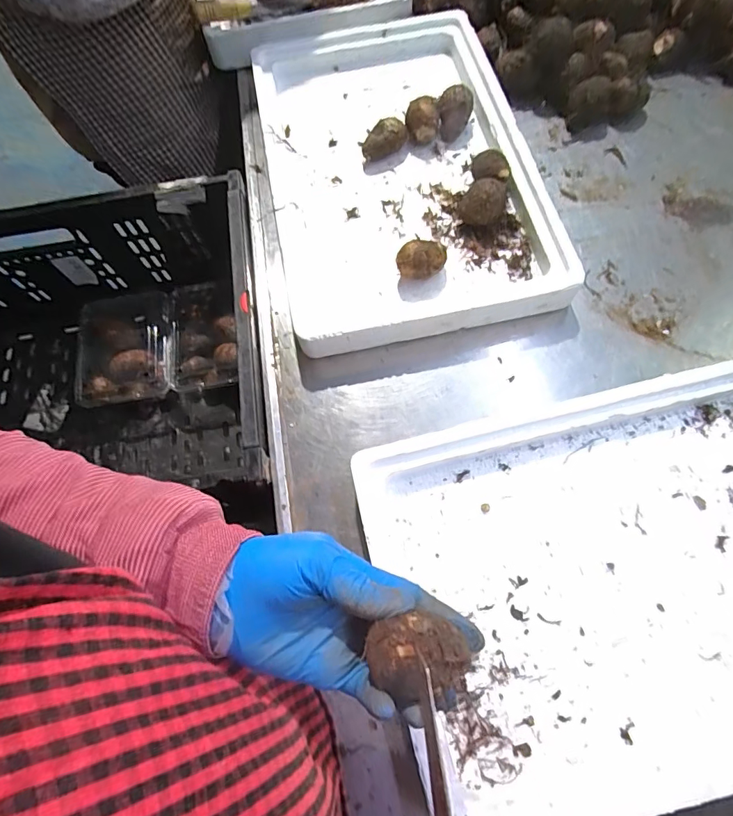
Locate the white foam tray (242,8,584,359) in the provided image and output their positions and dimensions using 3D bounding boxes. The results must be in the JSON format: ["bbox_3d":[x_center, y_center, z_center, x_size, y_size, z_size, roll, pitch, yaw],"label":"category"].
[{"bbox_3d":[0.031,-0.296,0.560,0.303,0.044,0.476,-13,69,-1],"label":"white foam tray"}]

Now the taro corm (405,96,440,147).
[{"bbox_3d":[0.069,-0.352,0.570,0.041,0.034,0.048,7,69,6],"label":"taro corm"}]

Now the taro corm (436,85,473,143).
[{"bbox_3d":[0.107,-0.359,0.566,0.040,0.040,0.051,13,70,9],"label":"taro corm"}]

